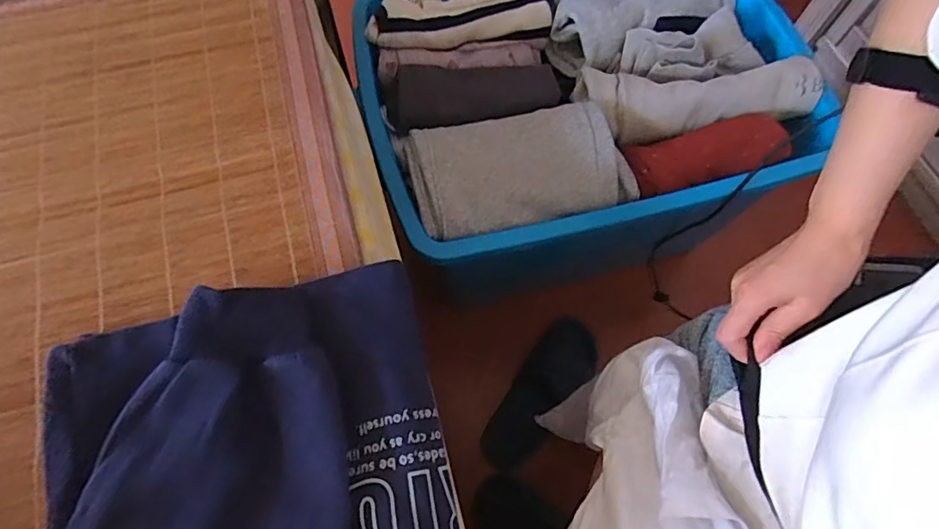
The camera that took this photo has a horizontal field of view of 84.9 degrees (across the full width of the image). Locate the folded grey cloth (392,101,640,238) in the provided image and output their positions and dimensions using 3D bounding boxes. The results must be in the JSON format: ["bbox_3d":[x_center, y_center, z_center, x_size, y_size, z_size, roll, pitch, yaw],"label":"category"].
[{"bbox_3d":[0.057,-0.122,0.604,0.257,0.033,0.145,-9,68,-4],"label":"folded grey cloth"}]

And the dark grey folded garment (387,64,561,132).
[{"bbox_3d":[0.005,-0.223,0.672,0.231,0.060,0.109,-11,68,-5],"label":"dark grey folded garment"}]

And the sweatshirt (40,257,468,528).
[{"bbox_3d":[-0.138,0.151,0.312,0.248,0.084,0.302,-12,68,-5],"label":"sweatshirt"}]

